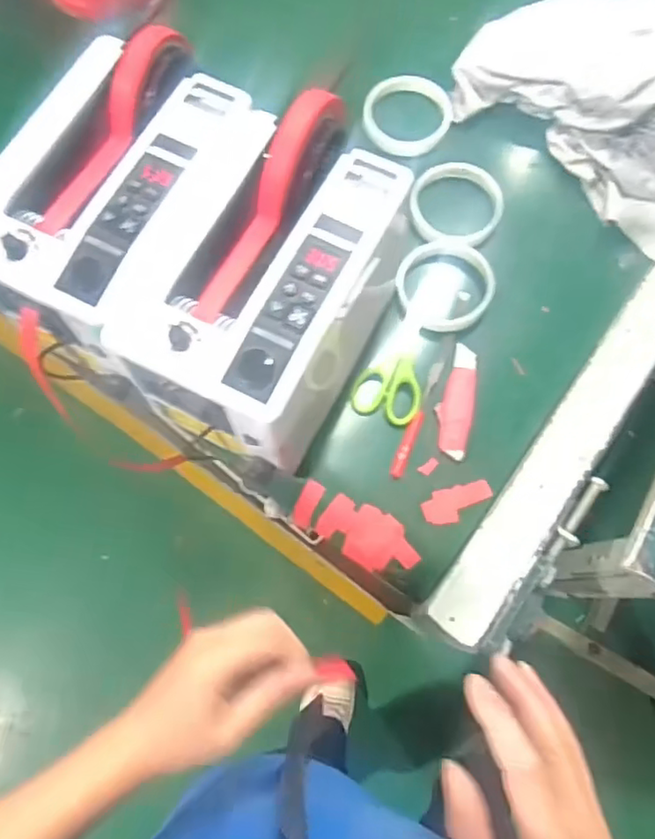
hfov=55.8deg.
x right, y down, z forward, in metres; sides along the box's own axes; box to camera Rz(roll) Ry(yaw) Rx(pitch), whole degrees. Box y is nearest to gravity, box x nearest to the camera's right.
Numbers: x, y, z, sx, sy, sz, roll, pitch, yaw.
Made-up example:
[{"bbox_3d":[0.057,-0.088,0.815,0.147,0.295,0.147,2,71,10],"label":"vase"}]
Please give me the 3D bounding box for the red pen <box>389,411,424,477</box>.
[{"bbox_3d":[0.067,0.021,0.516,0.010,0.011,0.058,21,75,6],"label":"red pen"}]

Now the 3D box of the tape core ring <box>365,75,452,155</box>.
[{"bbox_3d":[0.079,-0.299,0.607,0.085,0.010,0.086,10,74,3],"label":"tape core ring"}]

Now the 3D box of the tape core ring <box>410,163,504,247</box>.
[{"bbox_3d":[0.122,-0.202,0.578,0.086,0.010,0.080,0,73,0],"label":"tape core ring"}]

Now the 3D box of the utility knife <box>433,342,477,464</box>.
[{"bbox_3d":[0.110,-0.017,0.528,0.029,0.006,0.101,9,74,3],"label":"utility knife"}]

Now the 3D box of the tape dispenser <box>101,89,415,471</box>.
[{"bbox_3d":[-0.031,-0.107,0.476,0.142,0.153,0.241,28,75,8],"label":"tape dispenser"}]

